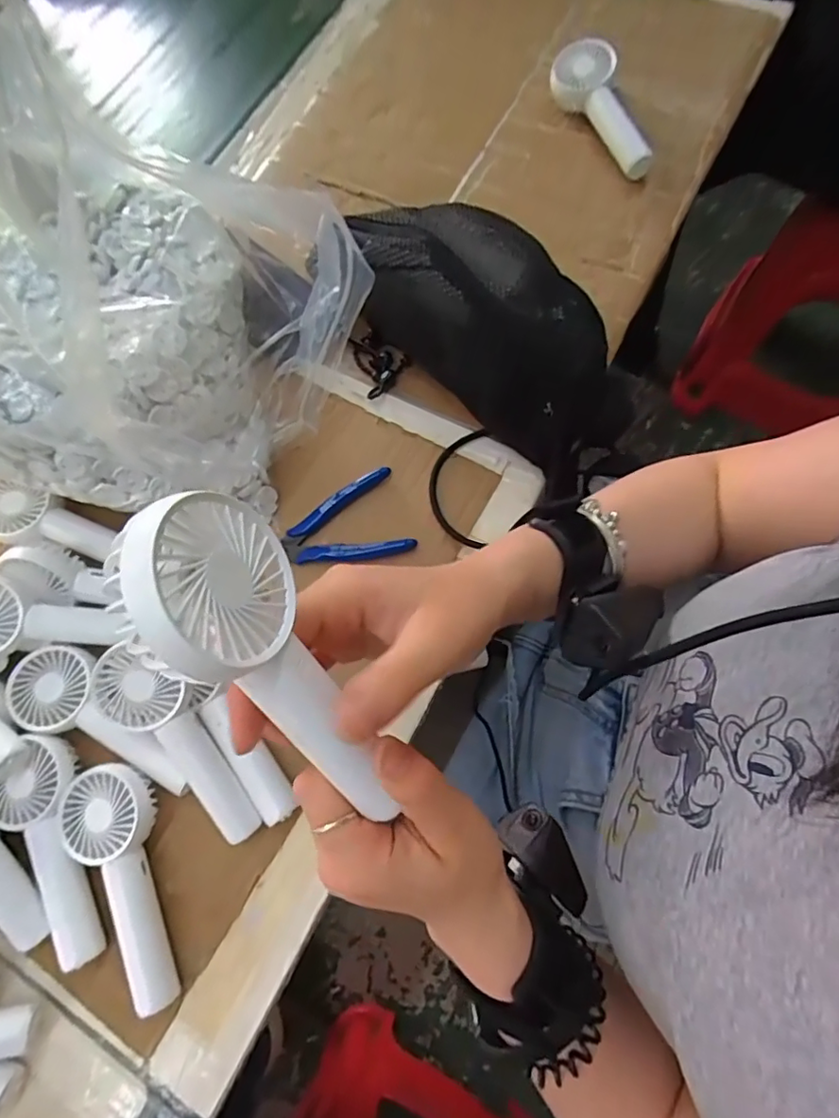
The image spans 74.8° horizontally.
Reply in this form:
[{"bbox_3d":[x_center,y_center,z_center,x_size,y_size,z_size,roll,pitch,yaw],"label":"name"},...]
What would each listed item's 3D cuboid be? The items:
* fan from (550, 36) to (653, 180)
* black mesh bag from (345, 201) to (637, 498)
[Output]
[{"bbox_3d":[0.167,-0.413,0.508,0.049,0.049,0.137,-26,72,-4],"label":"fan"},{"bbox_3d":[0.054,-0.192,0.425,0.247,0.089,0.145,39,79,14],"label":"black mesh bag"}]

